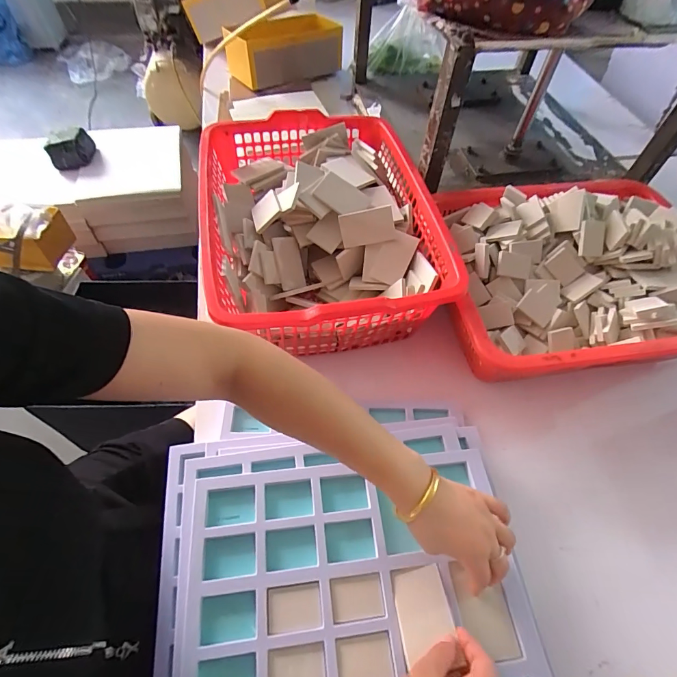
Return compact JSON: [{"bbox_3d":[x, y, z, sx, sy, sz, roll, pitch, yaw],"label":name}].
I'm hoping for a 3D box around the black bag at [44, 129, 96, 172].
[{"bbox_3d":[-0.964,-0.679,1.400,0.159,0.086,0.115,-33,64,-22],"label":"black bag"}]

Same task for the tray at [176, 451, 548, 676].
[{"bbox_3d":[0.022,0.329,0.369,0.351,0.028,0.431,-5,57,-6],"label":"tray"}]

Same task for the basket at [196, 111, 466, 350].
[{"bbox_3d":[-0.033,-0.191,0.677,0.356,0.151,0.493,-8,57,-8],"label":"basket"}]

